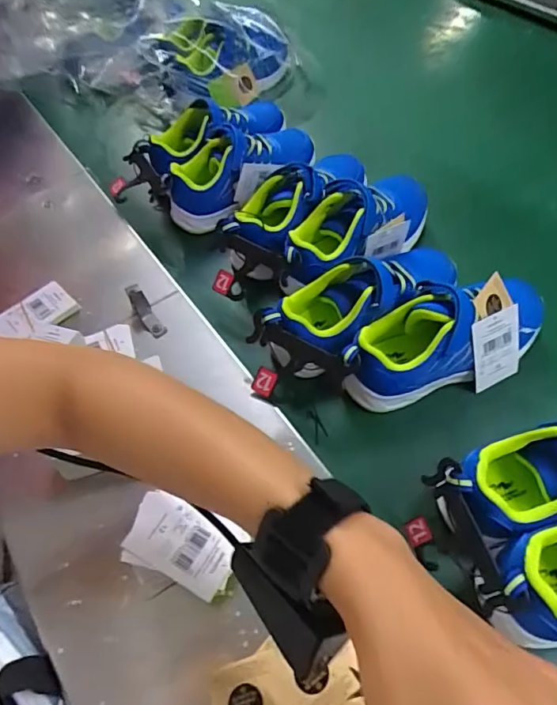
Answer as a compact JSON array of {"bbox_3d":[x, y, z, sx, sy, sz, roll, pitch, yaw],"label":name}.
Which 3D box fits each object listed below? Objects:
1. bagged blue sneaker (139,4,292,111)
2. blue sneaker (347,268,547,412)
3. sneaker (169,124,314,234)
[{"bbox_3d":[-0.092,-0.428,0.717,0.191,0.081,0.120,-27,65,-17],"label":"bagged blue sneaker"},{"bbox_3d":[0.153,-0.013,0.460,0.204,0.086,0.075,-17,62,-12],"label":"blue sneaker"},{"bbox_3d":[-0.048,-0.229,0.608,0.182,0.076,0.078,-39,69,-22],"label":"sneaker"}]

